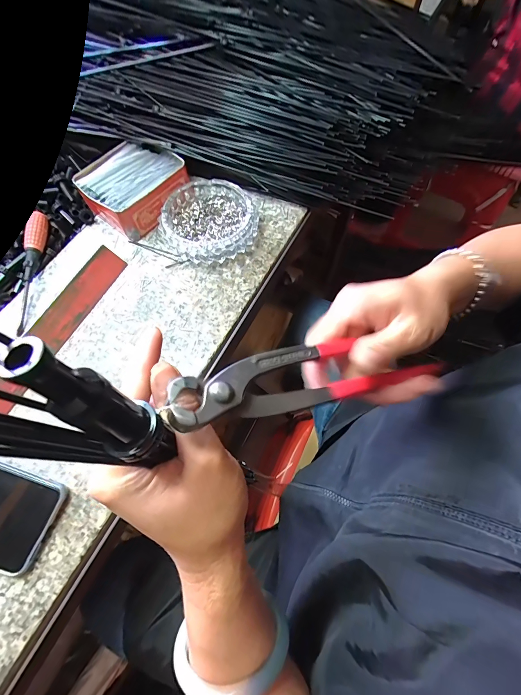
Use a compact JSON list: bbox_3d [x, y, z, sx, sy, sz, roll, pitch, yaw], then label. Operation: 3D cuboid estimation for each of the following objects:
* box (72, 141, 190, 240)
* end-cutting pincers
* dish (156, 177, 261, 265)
[{"bbox_3d":[-0.172,-0.216,0.418,0.106,0.048,0.118,36,71,15],"label":"box"},{"bbox_3d":[0.039,0.013,0.183,0.186,0.010,0.036,-5,64,-28],"label":"end-cutting pincers"},{"bbox_3d":[-0.065,-0.163,0.402,0.116,0.032,0.117,0,66,0],"label":"dish"}]

